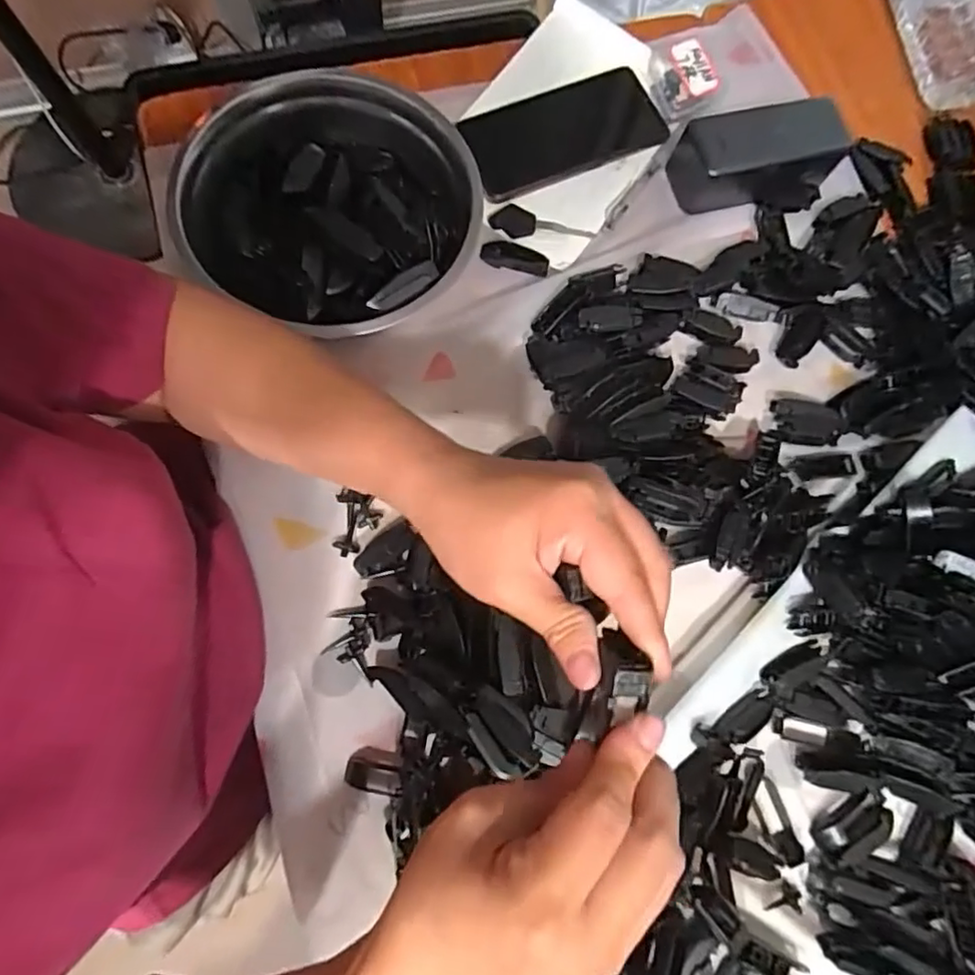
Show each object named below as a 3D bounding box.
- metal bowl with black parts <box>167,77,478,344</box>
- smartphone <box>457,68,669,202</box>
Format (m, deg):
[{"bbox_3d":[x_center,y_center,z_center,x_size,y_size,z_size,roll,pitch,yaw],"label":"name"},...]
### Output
[{"bbox_3d":[-0.106,-0.198,0.435,0.201,0.075,0.192,1,76,-5],"label":"metal bowl with black parts"},{"bbox_3d":[0.065,-0.294,0.499,0.163,0.012,0.082,-19,79,-9],"label":"smartphone"}]

